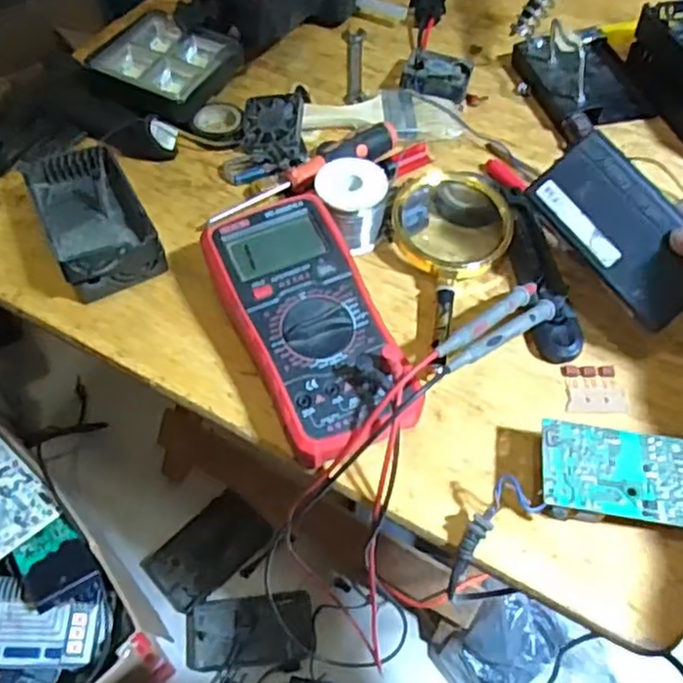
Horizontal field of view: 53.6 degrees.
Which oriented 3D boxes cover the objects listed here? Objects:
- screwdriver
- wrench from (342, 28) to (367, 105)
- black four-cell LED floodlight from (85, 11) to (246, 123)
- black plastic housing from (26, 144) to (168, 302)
[{"bbox_3d":[-0.030,-0.134,0.543,0.170,0.027,0.023,-25,59,-15],"label":"screwdriver"},{"bbox_3d":[0.012,-0.269,0.657,0.023,0.006,0.124,0,56,1],"label":"wrench"},{"bbox_3d":[-0.161,-0.252,0.614,0.116,0.025,0.101,23,60,16],"label":"black four-cell LED floodlight"},{"bbox_3d":[-0.189,-0.097,0.514,0.072,0.044,0.134,-24,59,-14],"label":"black plastic housing"}]

